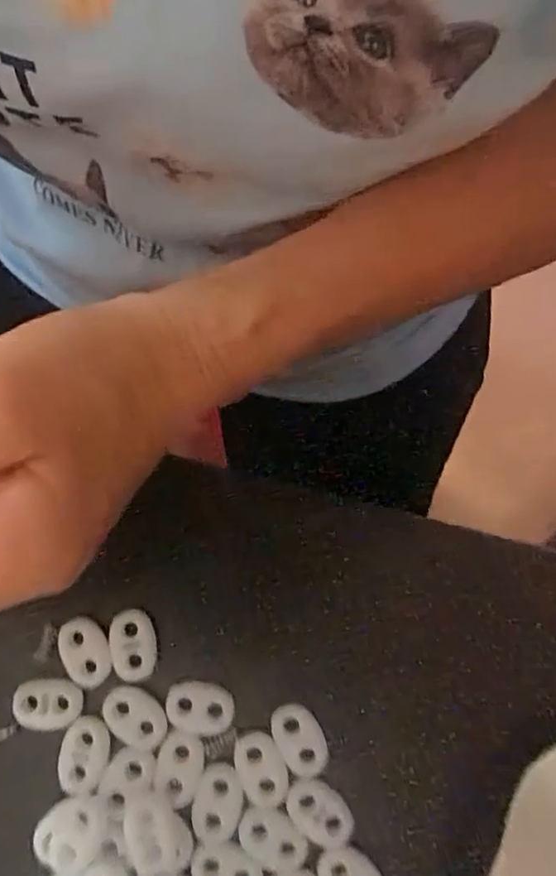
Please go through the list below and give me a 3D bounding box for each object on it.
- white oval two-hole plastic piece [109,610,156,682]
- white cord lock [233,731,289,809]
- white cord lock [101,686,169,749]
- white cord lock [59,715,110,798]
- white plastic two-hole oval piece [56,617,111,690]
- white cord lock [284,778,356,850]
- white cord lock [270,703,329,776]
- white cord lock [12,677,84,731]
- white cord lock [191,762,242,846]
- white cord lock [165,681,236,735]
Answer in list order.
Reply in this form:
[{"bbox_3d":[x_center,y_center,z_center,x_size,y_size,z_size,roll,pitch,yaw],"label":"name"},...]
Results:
[{"bbox_3d":[-0.049,0.070,0.202,0.015,0.004,0.023,-13,80,-2],"label":"white oval two-hole plastic piece"},{"bbox_3d":[-0.005,0.107,0.193,0.015,0.004,0.023,-25,81,-4],"label":"white cord lock"},{"bbox_3d":[-0.048,0.093,0.198,0.023,0.004,0.015,40,82,7],"label":"white cord lock"},{"bbox_3d":[-0.064,0.104,0.195,0.015,0.004,0.023,8,80,2],"label":"white cord lock"},{"bbox_3d":[-0.065,0.072,0.201,0.014,0.004,0.023,-28,81,-5],"label":"white plastic two-hole oval piece"},{"bbox_3d":[0.013,0.120,0.191,0.016,0.004,0.022,-44,82,-7],"label":"white cord lock"},{"bbox_3d":[0.007,0.099,0.197,0.014,0.004,0.022,-29,81,-5],"label":"white cord lock"},{"bbox_3d":[-0.077,0.088,0.198,0.022,0.004,0.015,1,80,0],"label":"white cord lock"},{"bbox_3d":[-0.019,0.118,0.192,0.014,0.004,0.023,15,80,3],"label":"white cord lock"},{"bbox_3d":[-0.026,0.089,0.198,0.022,0.004,0.015,5,80,1],"label":"white cord lock"}]

